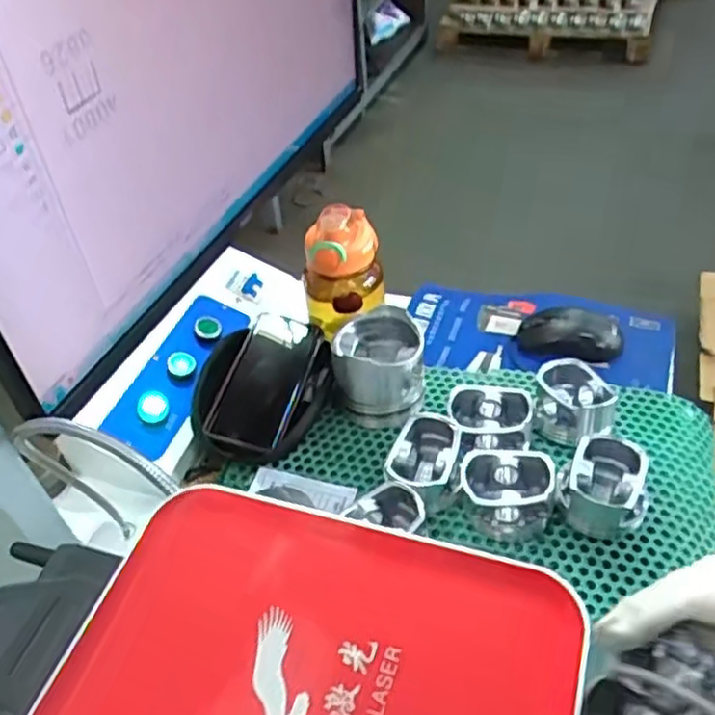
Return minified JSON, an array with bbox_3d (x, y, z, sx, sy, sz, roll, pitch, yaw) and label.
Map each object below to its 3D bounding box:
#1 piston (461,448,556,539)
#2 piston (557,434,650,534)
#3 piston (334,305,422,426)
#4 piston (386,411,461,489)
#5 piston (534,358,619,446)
[{"bbox_3d":[0.129,0.115,0.601,0.075,0.043,0.063,0,44,8],"label":"piston"},{"bbox_3d":[0.209,0.110,0.595,0.069,0.043,0.078,15,48,22],"label":"piston"},{"bbox_3d":[0.022,0.009,0.704,0.085,0.079,0.085,-4,44,4],"label":"piston"},{"bbox_3d":[0.060,0.094,0.636,0.059,0.041,0.080,11,47,19],"label":"piston"},{"bbox_3d":[0.204,0.043,0.660,0.071,0.043,0.082,4,45,12],"label":"piston"}]

